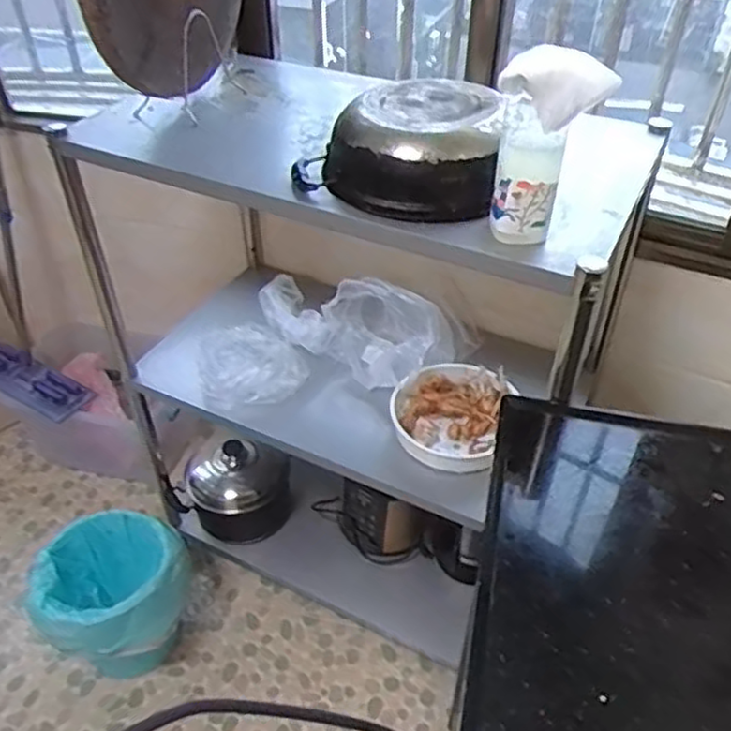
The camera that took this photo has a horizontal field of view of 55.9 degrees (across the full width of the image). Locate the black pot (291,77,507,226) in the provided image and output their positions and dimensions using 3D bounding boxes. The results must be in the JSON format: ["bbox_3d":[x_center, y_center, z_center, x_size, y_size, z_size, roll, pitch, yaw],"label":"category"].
[{"bbox_3d":[0.045,-0.272,0.848,0.237,0.095,0.205,9,42,10],"label":"black pot"}]

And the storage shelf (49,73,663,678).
[{"bbox_3d":[-0.055,0.097,1.259,0.817,1.033,0.415,28,48,28],"label":"storage shelf"}]

